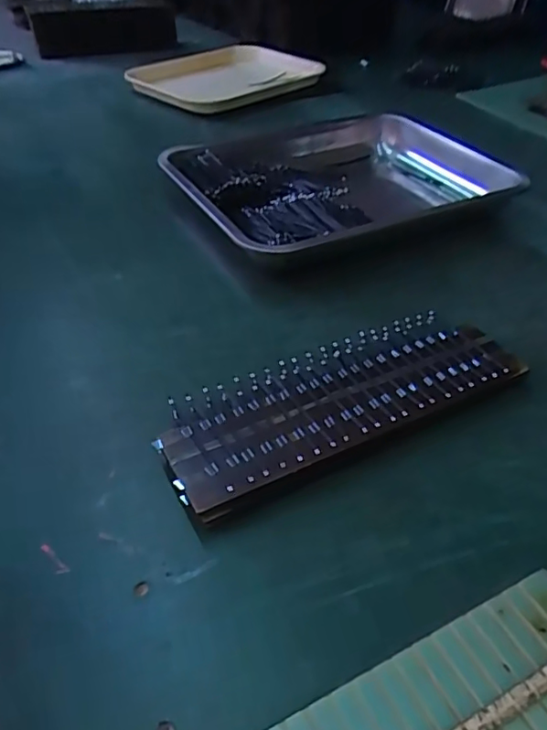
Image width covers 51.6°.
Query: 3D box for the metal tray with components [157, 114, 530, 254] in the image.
[{"bbox_3d":[0.072,-0.214,0.642,0.362,0.041,0.273,-19,45,-21],"label":"metal tray with components"}]

